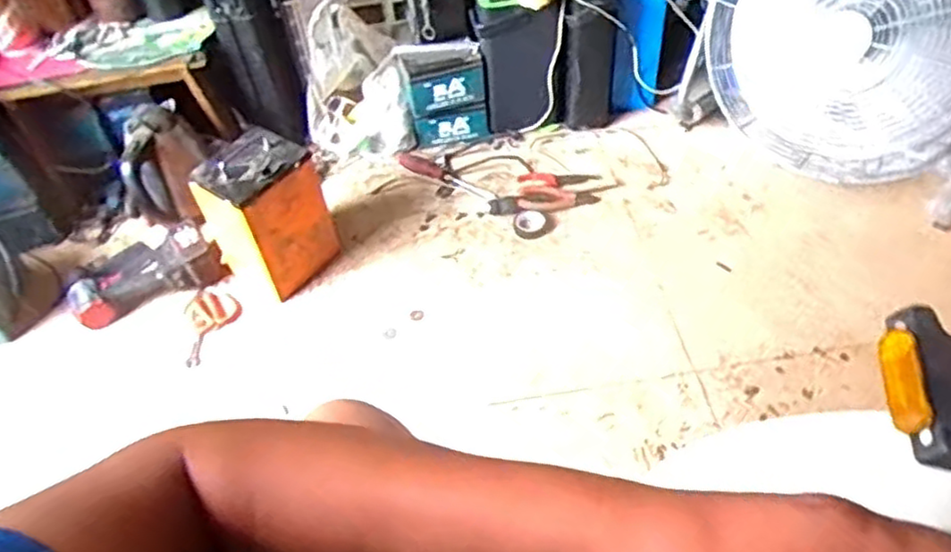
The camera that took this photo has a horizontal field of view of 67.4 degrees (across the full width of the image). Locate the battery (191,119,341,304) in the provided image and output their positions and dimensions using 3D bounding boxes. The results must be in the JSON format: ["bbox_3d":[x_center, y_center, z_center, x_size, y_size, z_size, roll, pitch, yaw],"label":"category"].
[{"bbox_3d":[-0.358,-0.099,1.240,0.145,0.260,0.165,28,57,27],"label":"battery"}]

